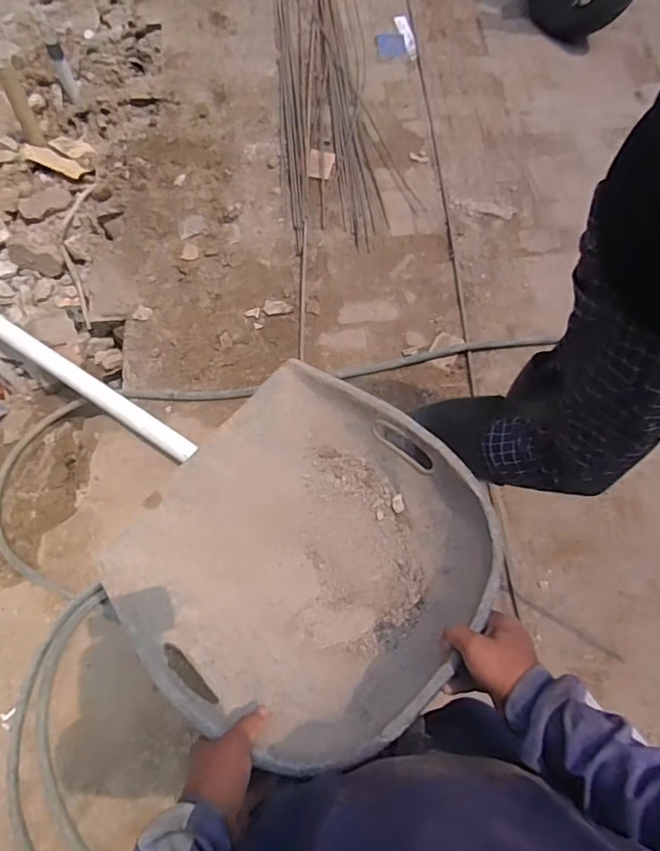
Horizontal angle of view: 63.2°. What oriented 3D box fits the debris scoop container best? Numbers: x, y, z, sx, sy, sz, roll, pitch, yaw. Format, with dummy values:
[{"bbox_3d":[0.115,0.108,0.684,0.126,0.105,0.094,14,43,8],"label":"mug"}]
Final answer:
[{"bbox_3d":[-0.033,0.148,0.629,0.374,0.132,0.376,-43,72,-15],"label":"debris scoop container"}]

